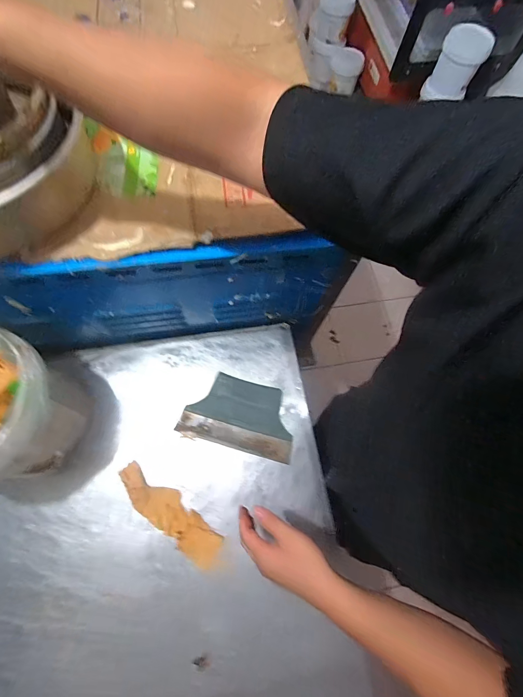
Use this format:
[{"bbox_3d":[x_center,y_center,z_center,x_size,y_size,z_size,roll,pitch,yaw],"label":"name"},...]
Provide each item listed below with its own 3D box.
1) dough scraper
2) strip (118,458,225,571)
[{"bbox_3d":[-0.037,0.120,0.555,0.199,0.014,0.121,15,69,3],"label":"dough scraper"},{"bbox_3d":[-0.151,0.266,0.492,0.204,0.014,0.054,36,72,11],"label":"strip"}]

